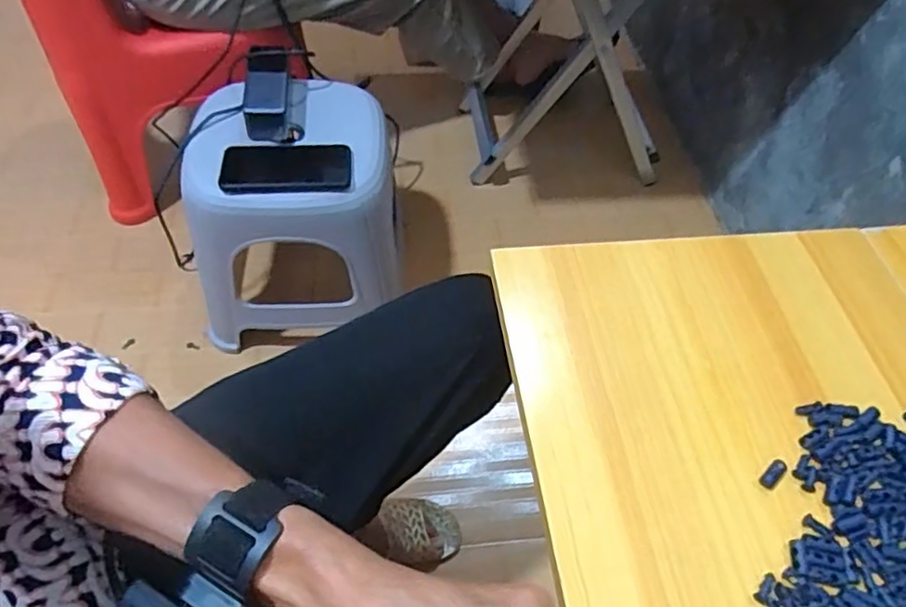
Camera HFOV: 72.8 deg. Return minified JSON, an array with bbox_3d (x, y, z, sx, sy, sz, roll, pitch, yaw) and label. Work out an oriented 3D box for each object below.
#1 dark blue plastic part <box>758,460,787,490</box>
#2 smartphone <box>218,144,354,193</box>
[{"bbox_3d":[0.187,0.099,0.357,0.022,0.004,0.009,-38,66,-26],"label":"dark blue plastic part"},{"bbox_3d":[-0.203,-0.169,0.755,0.154,0.014,0.077,-3,55,-6],"label":"smartphone"}]

